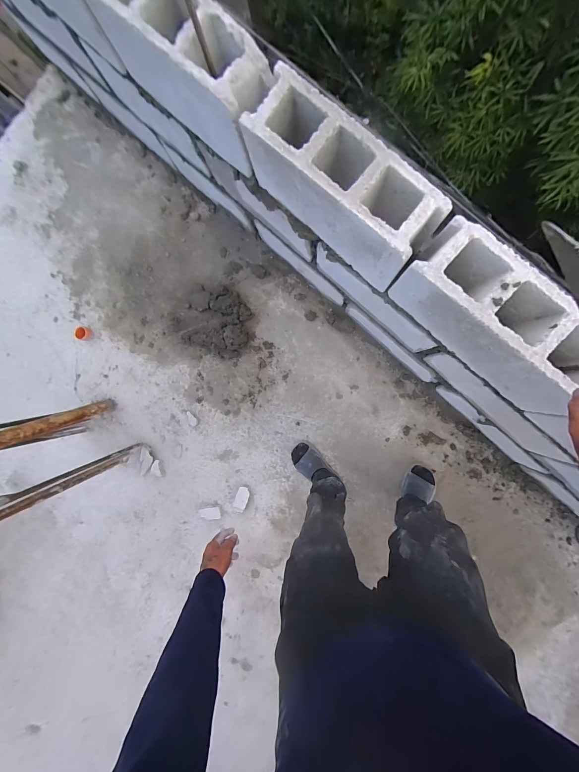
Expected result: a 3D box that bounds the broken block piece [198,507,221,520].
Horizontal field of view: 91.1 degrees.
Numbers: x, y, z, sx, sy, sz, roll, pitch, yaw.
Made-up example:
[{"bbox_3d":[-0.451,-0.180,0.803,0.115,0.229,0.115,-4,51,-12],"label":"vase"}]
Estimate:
[{"bbox_3d":[-0.327,0.528,1.170,0.083,0.012,0.049,-9,90,2],"label":"broken block piece"}]

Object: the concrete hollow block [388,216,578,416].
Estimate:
[{"bbox_3d":[0.411,-0.128,0.565,0.393,0.186,0.136,43,95,2],"label":"concrete hollow block"}]

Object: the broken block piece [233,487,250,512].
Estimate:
[{"bbox_3d":[-0.196,0.462,1.158,0.048,0.027,0.110,21,91,1],"label":"broken block piece"}]

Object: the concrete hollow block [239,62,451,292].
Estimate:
[{"bbox_3d":[0.111,-0.398,0.591,0.396,0.193,0.136,41,95,2],"label":"concrete hollow block"}]

